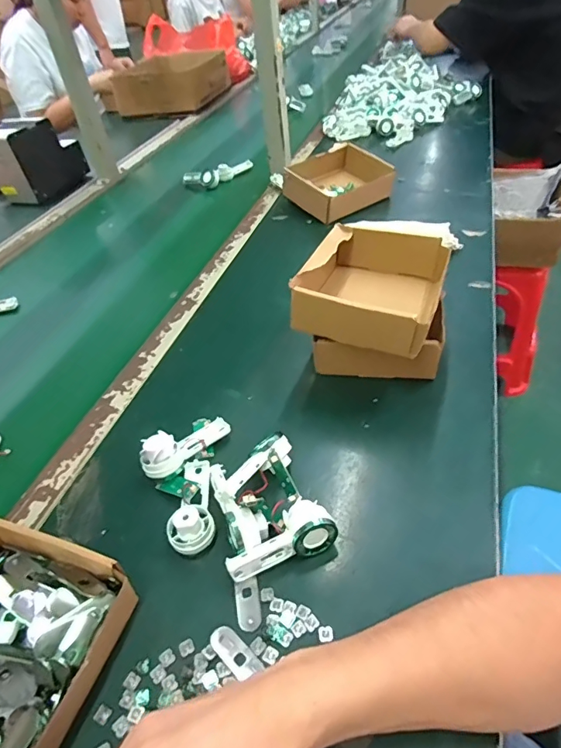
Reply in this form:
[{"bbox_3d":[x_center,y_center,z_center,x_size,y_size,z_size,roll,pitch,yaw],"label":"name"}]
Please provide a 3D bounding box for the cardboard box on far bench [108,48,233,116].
[{"bbox_3d":[-0.351,-0.939,1.468,0.311,0.111,0.311,6,46,13],"label":"cardboard box on far bench"}]

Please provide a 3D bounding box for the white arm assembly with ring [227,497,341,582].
[{"bbox_3d":[0.000,0.144,0.381,0.090,0.042,0.039,-27,47,-19],"label":"white arm assembly with ring"}]

